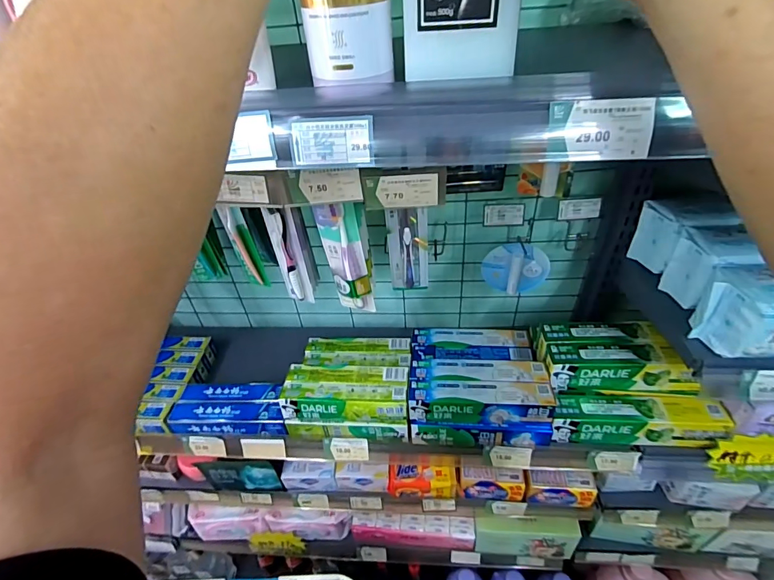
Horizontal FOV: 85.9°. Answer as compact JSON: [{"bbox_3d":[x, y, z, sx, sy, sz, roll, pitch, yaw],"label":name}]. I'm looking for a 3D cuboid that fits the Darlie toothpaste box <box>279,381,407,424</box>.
[{"bbox_3d":[-0.062,0.165,0.610,0.181,0.042,0.044,1,42,7],"label":"Darlie toothpaste box"}]

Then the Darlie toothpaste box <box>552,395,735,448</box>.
[{"bbox_3d":[0.354,0.186,0.599,0.228,0.053,0.058,1,42,7],"label":"Darlie toothpaste box"}]

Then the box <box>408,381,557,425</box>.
[{"bbox_3d":[0.132,0.161,0.596,0.195,0.045,0.043,0,42,7],"label":"box"}]

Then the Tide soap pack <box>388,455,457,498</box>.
[{"bbox_3d":[0.063,0.337,0.750,0.120,0.060,0.056,-3,42,3],"label":"Tide soap pack"}]

